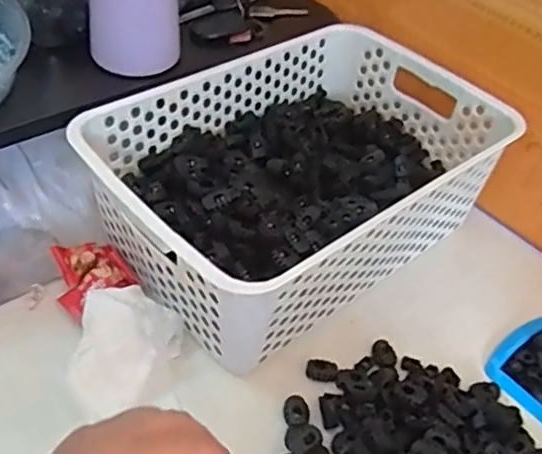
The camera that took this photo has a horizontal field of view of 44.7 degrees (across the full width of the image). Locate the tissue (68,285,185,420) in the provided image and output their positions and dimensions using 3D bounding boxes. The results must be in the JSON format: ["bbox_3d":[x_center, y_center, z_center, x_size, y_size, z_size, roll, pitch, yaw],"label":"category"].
[{"bbox_3d":[-0.106,0.078,0.448,0.064,0.030,0.083,27,52,20],"label":"tissue"}]

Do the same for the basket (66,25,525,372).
[{"bbox_3d":[0.026,-0.048,0.528,0.310,0.113,0.208,-31,56,-28],"label":"basket"}]

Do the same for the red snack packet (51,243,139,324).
[{"bbox_3d":[-0.138,0.034,0.497,0.056,0.022,0.057,-30,56,-28],"label":"red snack packet"}]

